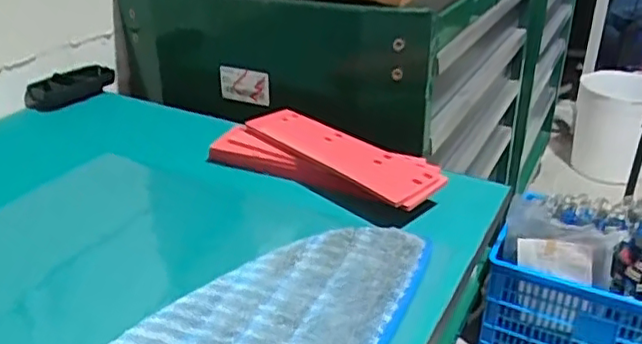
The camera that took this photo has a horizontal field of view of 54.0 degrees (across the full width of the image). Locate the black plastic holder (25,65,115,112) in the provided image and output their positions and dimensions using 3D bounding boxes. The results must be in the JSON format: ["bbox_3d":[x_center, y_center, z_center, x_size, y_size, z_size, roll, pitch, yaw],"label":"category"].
[{"bbox_3d":[-0.336,-0.113,0.846,0.115,0.043,0.017,-24,38,-37],"label":"black plastic holder"}]

